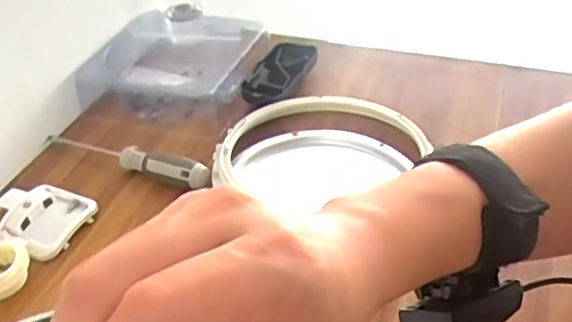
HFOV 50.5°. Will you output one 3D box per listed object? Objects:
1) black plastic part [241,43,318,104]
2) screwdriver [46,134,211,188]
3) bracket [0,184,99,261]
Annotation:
[{"bbox_3d":[-0.009,-0.097,0.668,0.063,0.020,0.117,12,42,18],"label":"black plastic part"},{"bbox_3d":[-0.159,-0.003,0.582,0.196,0.029,0.023,15,44,21],"label":"screwdriver"},{"bbox_3d":[-0.215,0.047,0.535,0.073,0.021,0.073,16,44,23],"label":"bracket"}]

